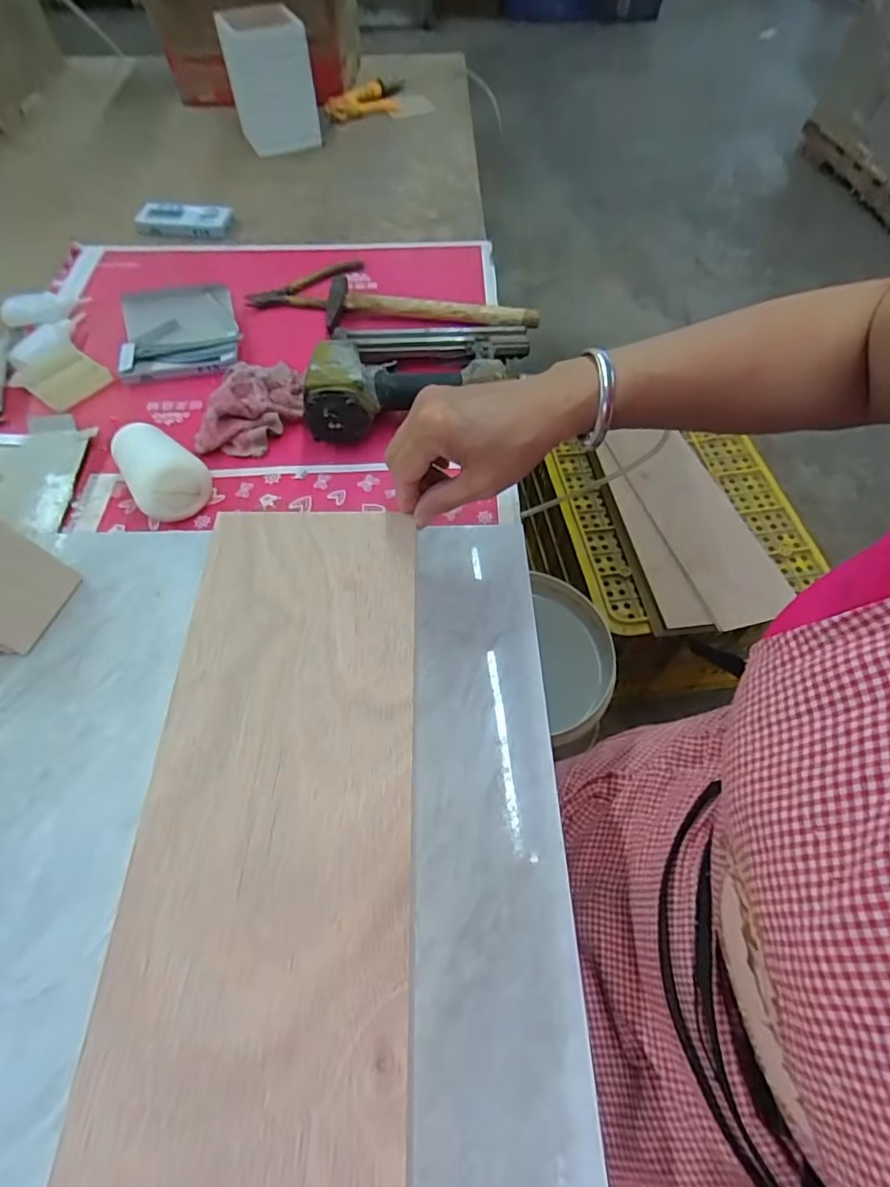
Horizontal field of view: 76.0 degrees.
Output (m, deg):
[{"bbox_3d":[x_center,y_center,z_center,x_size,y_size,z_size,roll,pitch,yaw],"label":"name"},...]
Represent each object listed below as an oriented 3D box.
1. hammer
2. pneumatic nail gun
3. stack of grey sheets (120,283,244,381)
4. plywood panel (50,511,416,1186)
[{"bbox_3d":[-0.017,-0.328,0.663,0.247,0.026,0.068,7,58,4],"label":"hammer"},{"bbox_3d":[-0.021,-0.231,0.581,0.225,0.061,0.158,-5,58,-3],"label":"pneumatic nail gun"},{"bbox_3d":[-0.303,-0.299,0.642,0.128,0.029,0.118,-12,58,-8],"label":"stack of grey sheets"},{"bbox_3d":[-0.085,0.173,0.258,0.140,0.014,0.535,-1,57,-1],"label":"plywood panel"}]

